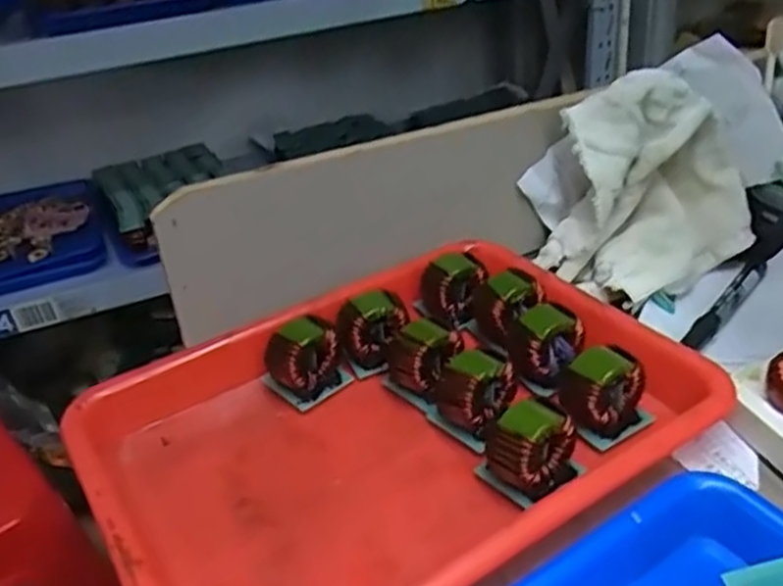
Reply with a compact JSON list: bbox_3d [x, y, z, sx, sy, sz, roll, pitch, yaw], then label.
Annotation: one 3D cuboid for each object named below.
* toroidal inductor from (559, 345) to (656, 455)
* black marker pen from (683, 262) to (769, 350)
[{"bbox_3d":[0.125,0.061,0.431,0.049,0.046,0.033,-19,34,-19],"label":"toroidal inductor"},{"bbox_3d":[0.244,0.007,0.527,0.014,0.013,0.129,23,43,38],"label":"black marker pen"}]

